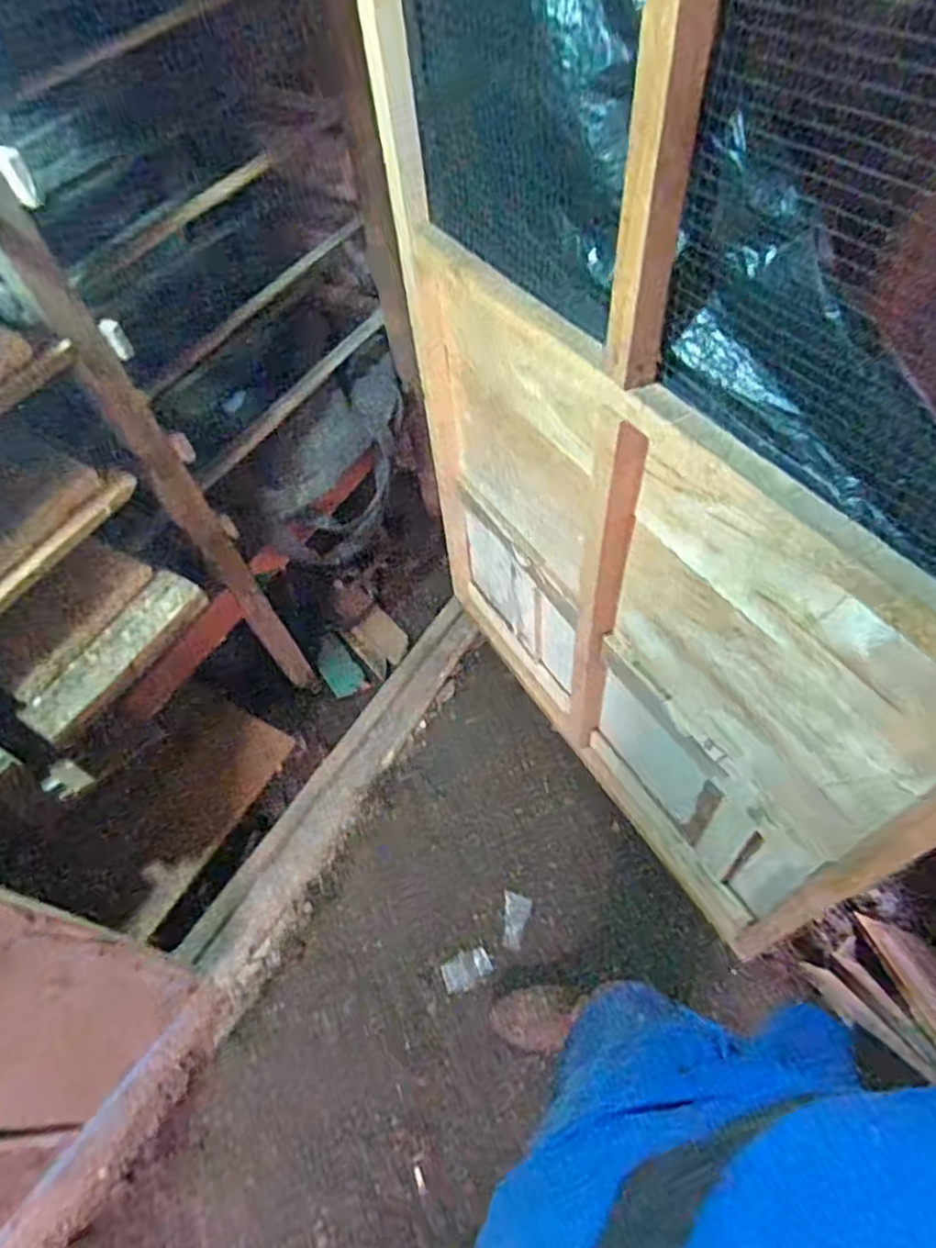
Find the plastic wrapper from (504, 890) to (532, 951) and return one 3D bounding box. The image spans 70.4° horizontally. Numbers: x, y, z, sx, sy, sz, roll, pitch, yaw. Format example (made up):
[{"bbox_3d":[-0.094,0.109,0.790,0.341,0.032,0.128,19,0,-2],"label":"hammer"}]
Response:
[{"bbox_3d":[0.102,0.611,1.367,0.053,0.018,0.111,3,56,5],"label":"plastic wrapper"}]

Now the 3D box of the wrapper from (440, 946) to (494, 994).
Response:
[{"bbox_3d":[-0.001,0.685,1.315,0.096,0.010,0.059,-22,58,-12],"label":"wrapper"}]

